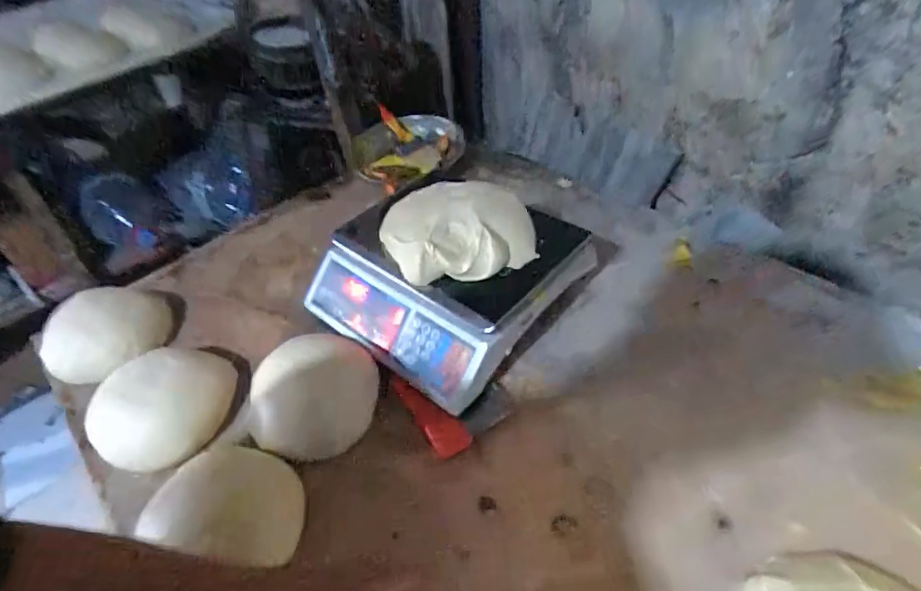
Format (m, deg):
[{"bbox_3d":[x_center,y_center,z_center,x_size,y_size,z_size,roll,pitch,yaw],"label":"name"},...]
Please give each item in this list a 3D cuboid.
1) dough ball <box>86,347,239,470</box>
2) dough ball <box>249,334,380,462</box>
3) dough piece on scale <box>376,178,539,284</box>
[{"bbox_3d":[-0.390,0.144,0.668,0.173,0.072,0.134,-34,51,-25],"label":"dough ball"},{"bbox_3d":[-0.186,0.126,0.645,0.165,0.079,0.132,-25,47,-17],"label":"dough ball"},{"bbox_3d":[-0.007,-0.100,0.701,0.209,0.060,0.175,-10,45,-3],"label":"dough piece on scale"}]

